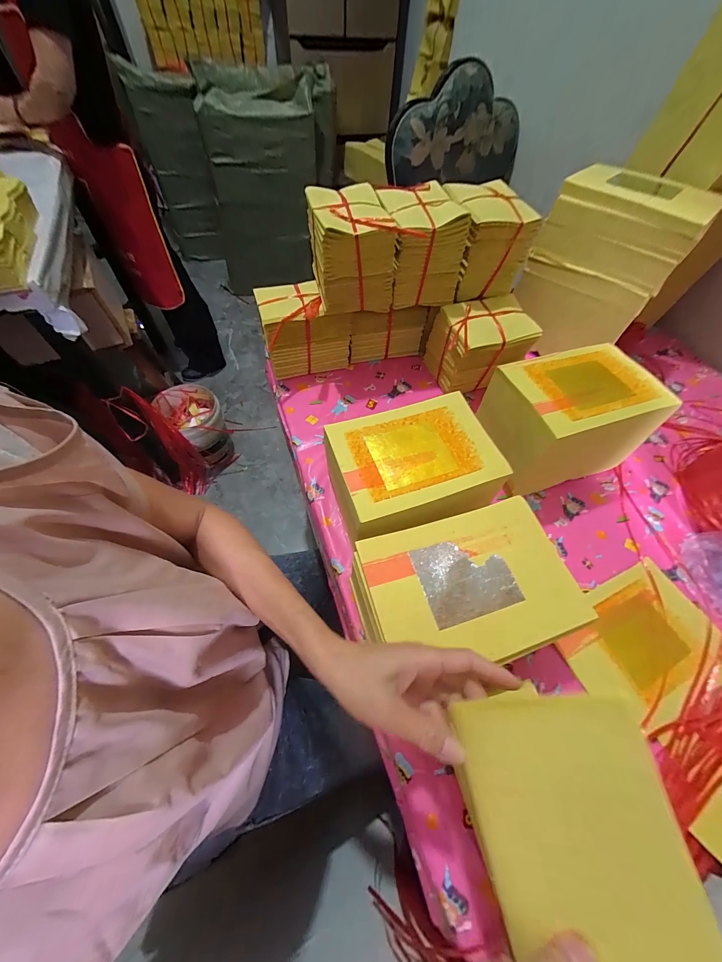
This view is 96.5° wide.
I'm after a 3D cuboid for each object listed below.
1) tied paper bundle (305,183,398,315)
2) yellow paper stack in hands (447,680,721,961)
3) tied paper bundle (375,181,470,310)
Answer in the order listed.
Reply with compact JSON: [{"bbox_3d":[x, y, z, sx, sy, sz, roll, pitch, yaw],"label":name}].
[{"bbox_3d":[-0.018,-0.406,0.565,0.130,0.132,0.168,-5,60,-6],"label":"tied paper bundle"},{"bbox_3d":[0.137,0.234,0.211,0.119,0.016,0.159,-19,68,23],"label":"yellow paper stack in hands"},{"bbox_3d":[0.102,-0.430,0.604,0.121,0.154,0.165,-12,60,-6],"label":"tied paper bundle"}]

